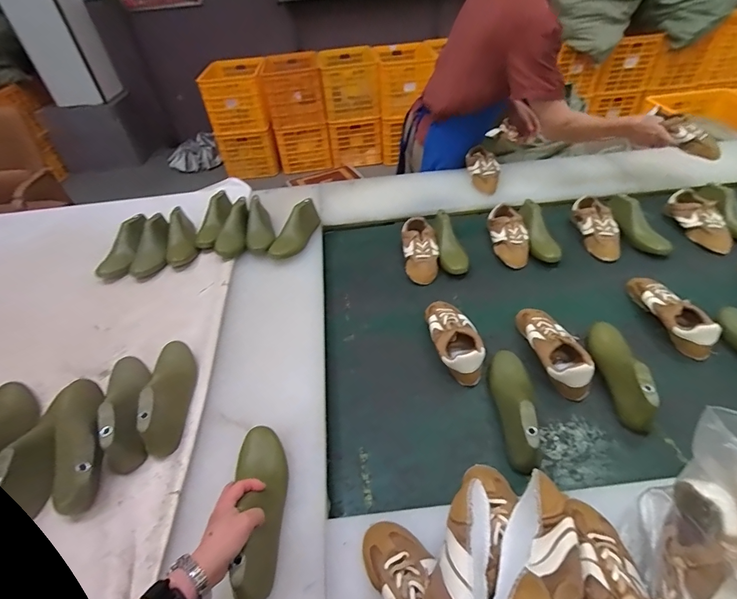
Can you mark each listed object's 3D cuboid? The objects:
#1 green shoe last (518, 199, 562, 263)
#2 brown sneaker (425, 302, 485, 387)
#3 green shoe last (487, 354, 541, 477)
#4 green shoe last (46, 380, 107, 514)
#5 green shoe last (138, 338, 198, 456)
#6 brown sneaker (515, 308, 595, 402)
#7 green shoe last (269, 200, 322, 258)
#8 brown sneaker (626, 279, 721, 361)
[{"bbox_3d":[0.466,-0.189,1.082,0.071,0.077,0.220,-4,44,2],"label":"green shoe last"},{"bbox_3d":[0.182,0.074,0.838,0.100,0.063,0.218,-9,44,-3],"label":"brown sneaker"},{"bbox_3d":[0.262,0.182,0.700,0.067,0.085,0.236,4,45,10],"label":"green shoe last"},{"bbox_3d":[-0.476,0.230,0.648,0.081,0.087,0.229,-25,47,-18],"label":"green shoe last"},{"bbox_3d":[-0.366,0.161,0.716,0.069,0.094,0.233,-10,44,-4],"label":"green shoe last"},{"bbox_3d":[0.377,0.093,0.802,0.086,0.062,0.219,-6,44,0],"label":"brown sneaker"},{"bbox_3d":[-0.207,-0.191,1.079,0.070,0.084,0.201,11,47,17],"label":"green shoe last"},{"bbox_3d":[0.645,0.023,0.848,0.075,0.063,0.225,-13,45,-7],"label":"brown sneaker"}]

